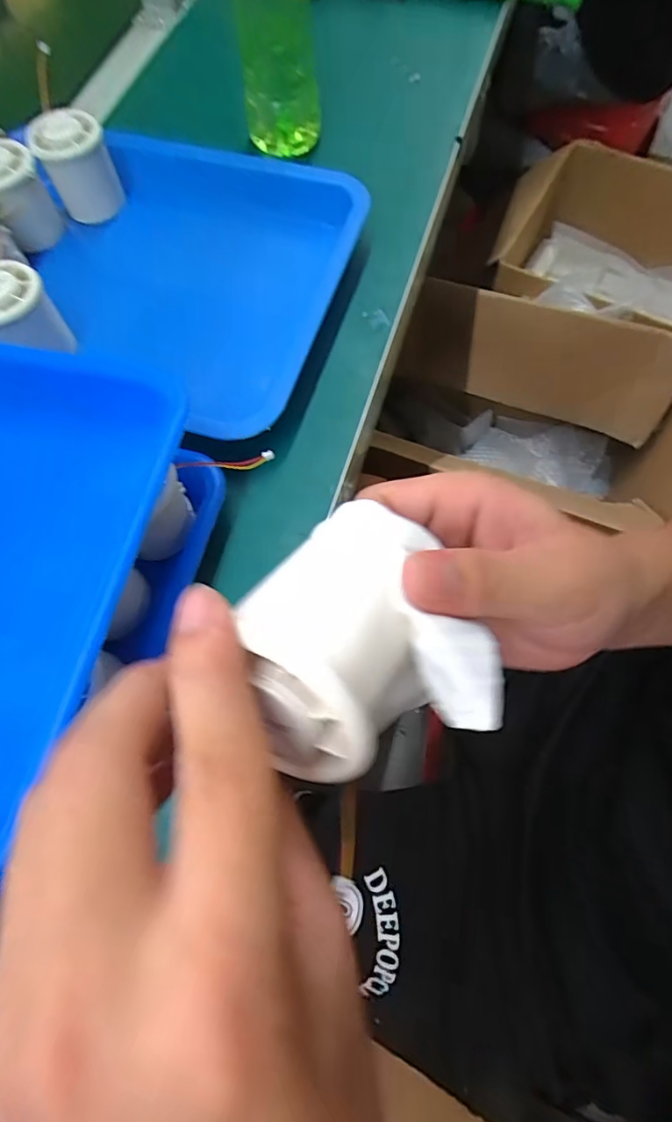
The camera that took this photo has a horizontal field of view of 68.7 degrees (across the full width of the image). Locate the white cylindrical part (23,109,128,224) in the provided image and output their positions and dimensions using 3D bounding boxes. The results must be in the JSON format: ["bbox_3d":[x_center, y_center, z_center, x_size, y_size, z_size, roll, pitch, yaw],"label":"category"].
[{"bbox_3d":[-0.211,-0.324,0.405,0.053,0.057,0.045,-27,69,-8],"label":"white cylindrical part"}]

